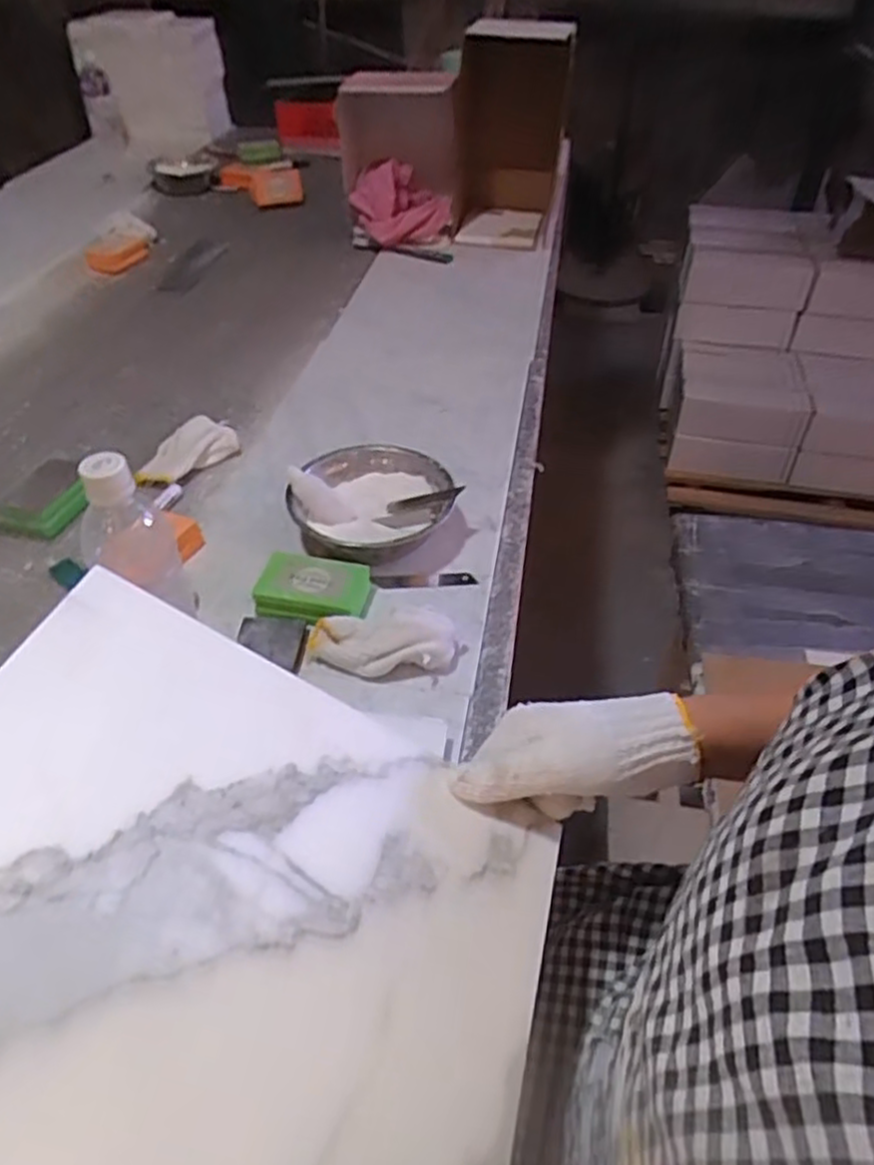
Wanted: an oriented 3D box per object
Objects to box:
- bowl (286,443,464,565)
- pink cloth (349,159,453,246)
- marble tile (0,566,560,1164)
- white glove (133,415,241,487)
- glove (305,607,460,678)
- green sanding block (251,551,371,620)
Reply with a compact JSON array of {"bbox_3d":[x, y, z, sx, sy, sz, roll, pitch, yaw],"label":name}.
[{"bbox_3d":[-0.065,-0.082,0.755,0.157,0.071,0.144,0,45,0],"label":"bowl"},{"bbox_3d":[-0.062,-0.663,1.314,0.167,0.124,0.126,0,45,-1],"label":"pink cloth"},{"bbox_3d":[-0.092,0.165,0.314,0.294,0.009,0.292,31,44,-9],"label":"marble tile"},{"bbox_3d":[-0.288,-0.149,0.866,0.072,0.027,0.126,30,52,26],"label":"white glove"},{"bbox_3d":[-0.046,0.049,0.632,0.125,0.036,0.051,0,45,-1],"label":"glove"},{"bbox_3d":[-0.111,0.003,0.677,0.096,0.018,0.069,6,45,5],"label":"green sanding block"}]

